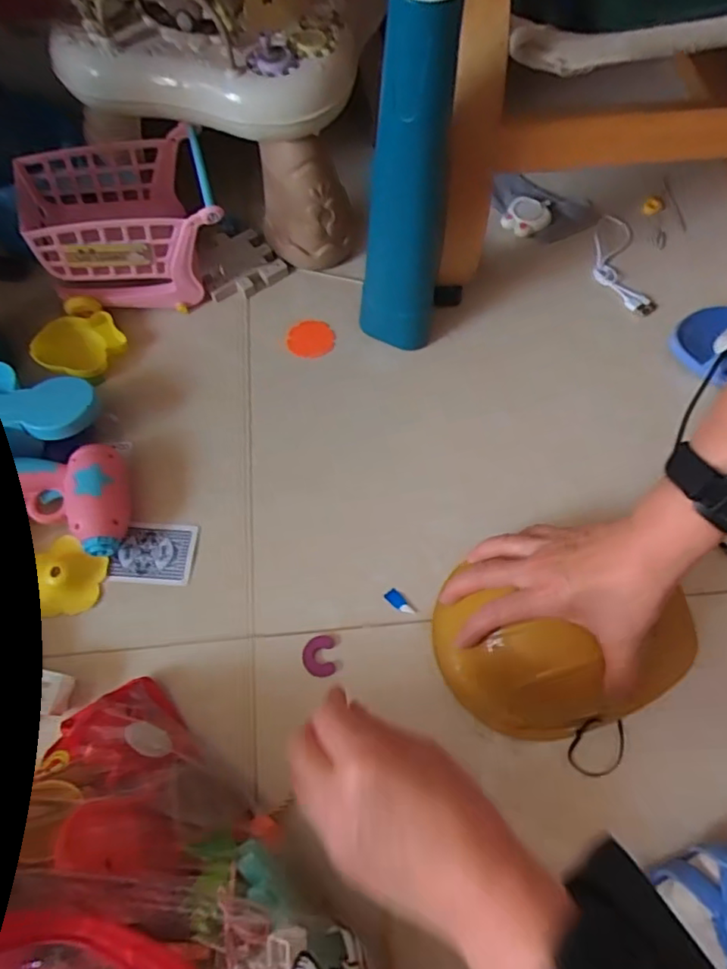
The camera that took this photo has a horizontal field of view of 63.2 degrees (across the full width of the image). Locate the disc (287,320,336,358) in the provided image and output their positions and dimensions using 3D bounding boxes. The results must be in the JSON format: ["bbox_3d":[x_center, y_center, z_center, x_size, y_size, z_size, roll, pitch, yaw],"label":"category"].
[{"bbox_3d":[-0.056,-0.155,0.628,0.050,0.004,0.046,0,67,0],"label":"disc"}]

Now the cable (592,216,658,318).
[{"bbox_3d":[0.285,-0.248,0.662,0.053,0.011,0.142,-5,67,-1],"label":"cable"}]

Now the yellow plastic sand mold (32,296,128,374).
[{"bbox_3d":[-0.290,-0.145,0.602,0.081,0.040,0.079,0,67,0],"label":"yellow plastic sand mold"}]

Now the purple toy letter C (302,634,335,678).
[{"bbox_3d":[-0.038,0.142,0.492,0.027,0.008,0.034,-5,67,-1],"label":"purple toy letter C"}]

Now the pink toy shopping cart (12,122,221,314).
[{"bbox_3d":[-0.235,-0.261,0.605,0.179,0.127,0.120,-9,68,-3],"label":"pink toy shopping cart"}]

